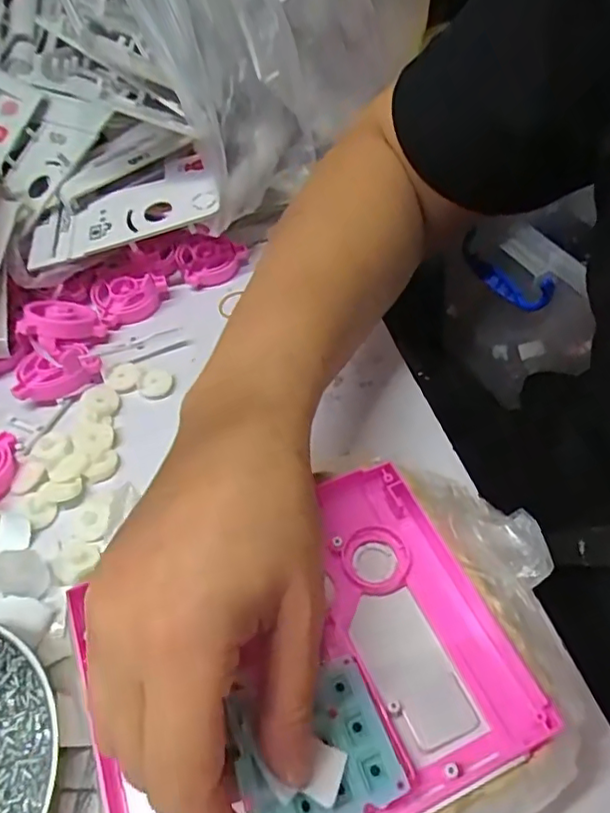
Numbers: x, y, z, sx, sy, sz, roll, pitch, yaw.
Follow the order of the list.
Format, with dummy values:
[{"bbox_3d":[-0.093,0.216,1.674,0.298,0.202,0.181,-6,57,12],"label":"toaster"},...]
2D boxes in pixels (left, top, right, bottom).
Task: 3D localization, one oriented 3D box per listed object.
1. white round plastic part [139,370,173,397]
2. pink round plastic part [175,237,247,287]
[{"bbox_3d":[-0.099,-0.016,0.383,0.021,0.006,0.021,0,47,1],"label":"white round plastic part"},{"bbox_3d":[-0.074,-0.114,0.455,0.053,0.025,0.036,-8,51,-5],"label":"pink round plastic part"}]

